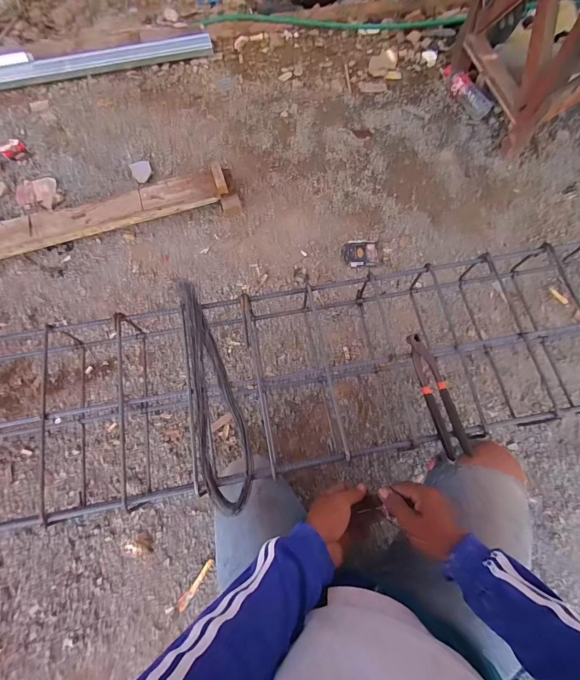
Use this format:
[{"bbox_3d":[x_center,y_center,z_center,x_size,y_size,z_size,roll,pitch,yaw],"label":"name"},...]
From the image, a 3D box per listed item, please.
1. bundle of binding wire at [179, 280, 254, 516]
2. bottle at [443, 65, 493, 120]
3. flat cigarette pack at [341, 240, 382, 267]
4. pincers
[{"bbox_3d":[-0.142,0.084,0.595,0.084,0.036,0.408,-16,71,-5],"label":"bundle of binding wire"},{"bbox_3d":[0.628,-0.922,1.227,0.074,0.067,0.272,-24,72,-8],"label":"bottle"},{"bbox_3d":[0.222,-0.272,1.044,0.114,0.013,0.091,-5,70,-1],"label":"flat cigarette pack"},{"bbox_3d":[0.263,0.094,0.601,0.045,0.023,0.221,-12,68,-6],"label":"pincers"}]

